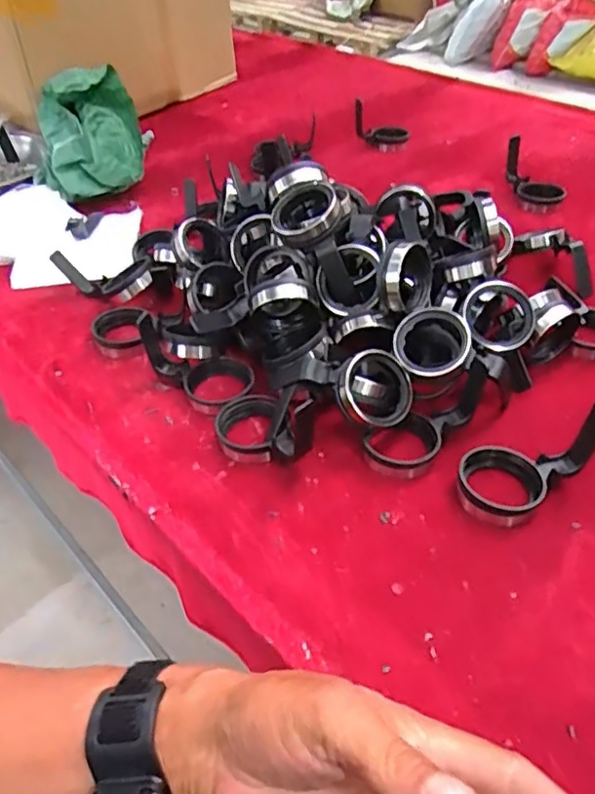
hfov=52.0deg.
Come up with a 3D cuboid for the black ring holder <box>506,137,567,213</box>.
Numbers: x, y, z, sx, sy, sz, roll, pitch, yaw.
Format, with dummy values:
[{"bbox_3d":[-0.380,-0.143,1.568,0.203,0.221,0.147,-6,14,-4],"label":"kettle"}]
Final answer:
[{"bbox_3d":[0.361,-0.343,0.953,0.063,0.032,0.132,-15,70,-16],"label":"black ring holder"}]

